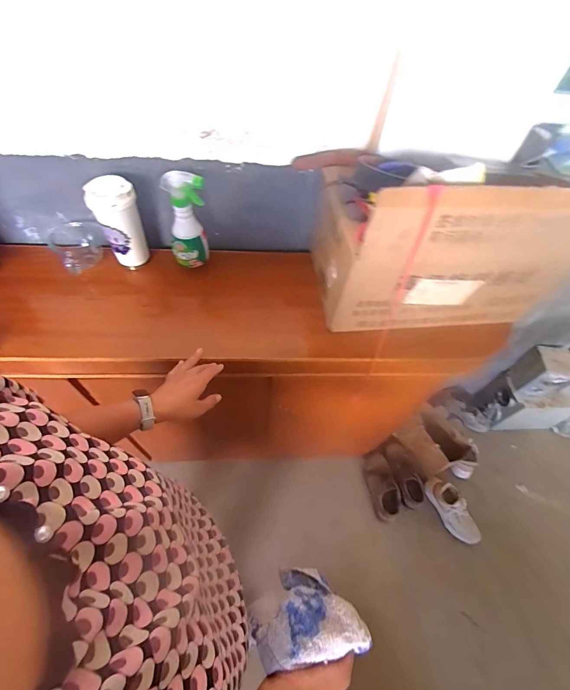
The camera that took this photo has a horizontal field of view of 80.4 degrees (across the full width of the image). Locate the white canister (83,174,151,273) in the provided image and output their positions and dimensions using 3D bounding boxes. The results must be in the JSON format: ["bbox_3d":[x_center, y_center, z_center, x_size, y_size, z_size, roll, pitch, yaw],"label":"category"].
[{"bbox_3d":[-0.348,-0.252,0.716,0.086,0.193,0.076,-25,57,-19],"label":"white canister"}]

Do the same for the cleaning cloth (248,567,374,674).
[{"bbox_3d":[0.026,0.334,0.422,0.139,0.064,0.090,-4,53,-5],"label":"cleaning cloth"}]

